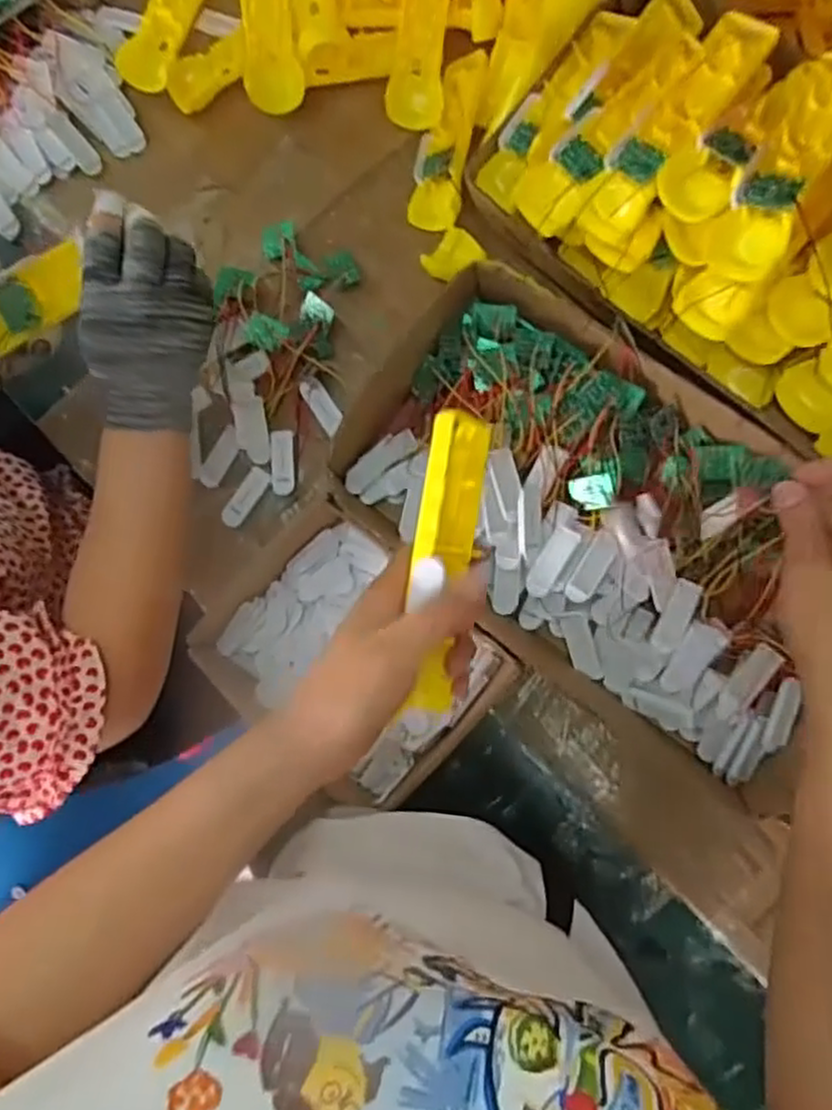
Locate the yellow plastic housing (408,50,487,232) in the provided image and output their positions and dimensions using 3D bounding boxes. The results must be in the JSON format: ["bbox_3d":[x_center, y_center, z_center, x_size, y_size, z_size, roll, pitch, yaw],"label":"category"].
[{"bbox_3d":[0.028,-0.373,0.651,0.047,0.026,0.159,11,83,5],"label":"yellow plastic housing"}]

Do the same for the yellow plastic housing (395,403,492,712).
[{"bbox_3d":[0.016,0.006,0.396,0.032,0.036,0.164,6,94,4],"label":"yellow plastic housing"}]

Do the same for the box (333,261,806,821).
[{"bbox_3d":[0.154,-0.021,0.577,0.420,0.103,0.220,36,86,8],"label":"box"}]

